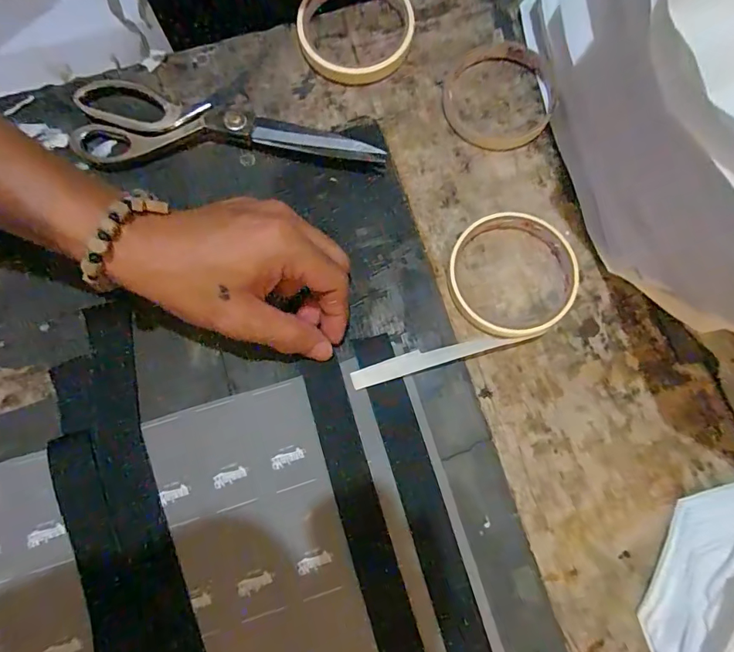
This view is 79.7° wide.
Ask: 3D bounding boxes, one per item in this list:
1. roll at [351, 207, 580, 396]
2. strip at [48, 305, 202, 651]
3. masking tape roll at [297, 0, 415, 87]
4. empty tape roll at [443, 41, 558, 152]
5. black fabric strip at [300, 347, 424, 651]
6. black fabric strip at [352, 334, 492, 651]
[{"bbox_3d":[0.061,-0.023,0.299,0.166,0.014,0.088,-16,77,-4],"label":"roll"},{"bbox_3d":[-0.131,0.155,0.253,0.066,0.004,0.344,-16,77,-4],"label":"strip"},{"bbox_3d":[-0.008,-0.232,0.341,0.089,0.018,0.085,0,76,-1],"label":"masking tape roll"},{"bbox_3d":[0.100,-0.175,0.332,0.080,0.016,0.084,0,76,-1],"label":"empty tape roll"},{"bbox_3d":[0.007,0.147,0.261,0.025,0.006,0.262,-17,76,-5],"label":"black fabric strip"},{"bbox_3d":[0.043,0.137,0.265,0.024,0.005,0.274,-17,77,-5],"label":"black fabric strip"}]

